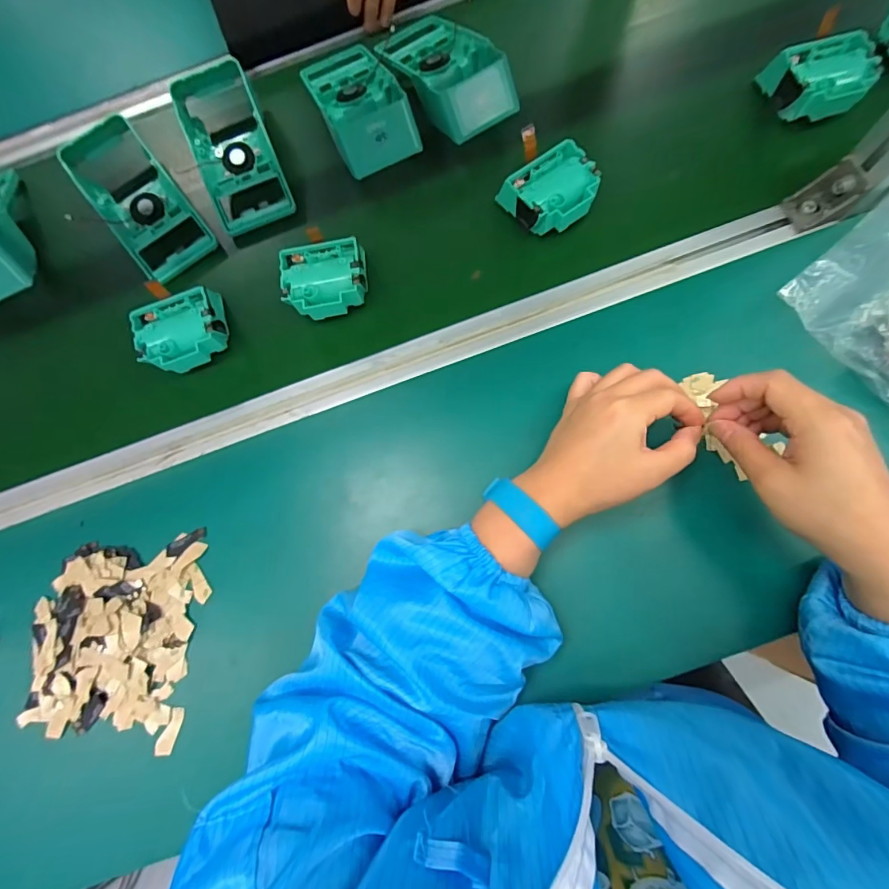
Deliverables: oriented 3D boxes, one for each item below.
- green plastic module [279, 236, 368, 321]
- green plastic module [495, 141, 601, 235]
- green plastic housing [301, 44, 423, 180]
[{"bbox_3d":[-0.111,-0.154,0.436,0.075,0.045,0.067,-8,82,5],"label":"green plastic module"},{"bbox_3d":[0.101,-0.236,0.432,0.082,0.039,0.071,-32,81,2],"label":"green plastic module"},{"bbox_3d":[-0.093,-0.368,0.481,0.083,0.040,0.184,-23,68,3],"label":"green plastic housing"}]

